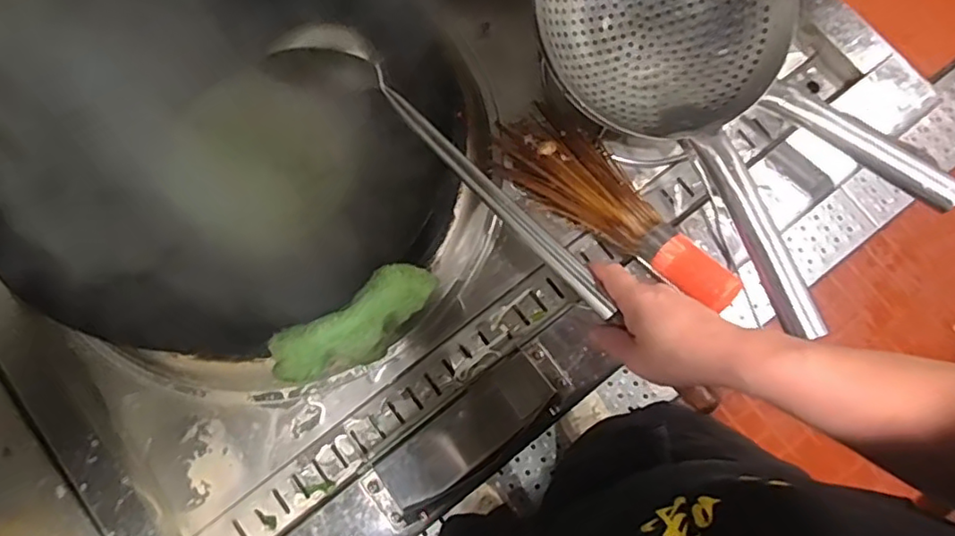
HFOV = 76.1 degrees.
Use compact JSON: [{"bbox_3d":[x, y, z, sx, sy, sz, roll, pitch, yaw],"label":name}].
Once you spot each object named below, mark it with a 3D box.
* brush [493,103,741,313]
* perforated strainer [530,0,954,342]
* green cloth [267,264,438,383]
[{"bbox_3d":[0.148,-0.063,0.656,0.095,0.074,0.300,-42,64,-9],"label":"brush"},{"bbox_3d":[0.254,-0.187,0.627,0.258,0.100,0.468,-35,80,-8],"label":"perforated strainer"},{"bbox_3d":[-0.102,0.050,0.527,0.153,0.098,0.048,-36,80,-8],"label":"green cloth"}]

